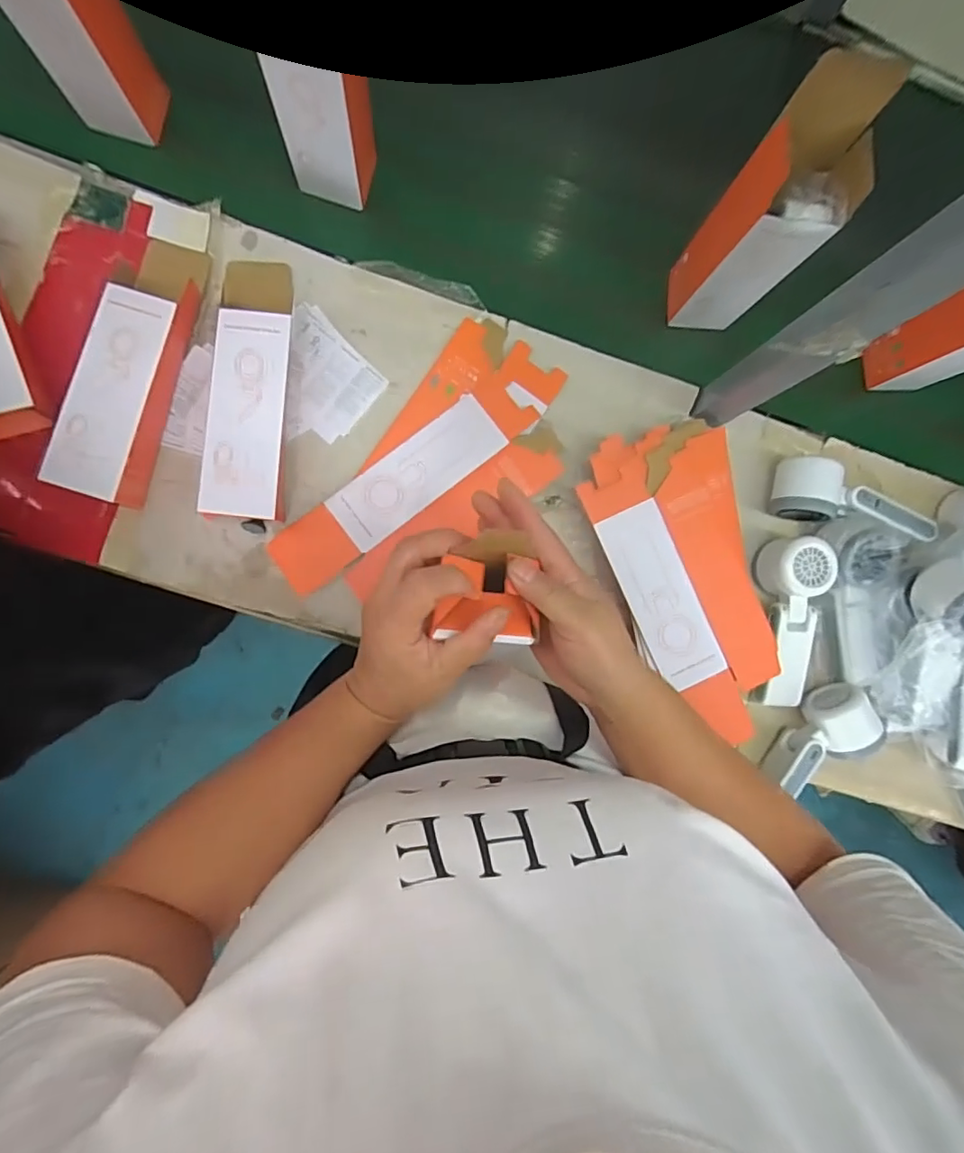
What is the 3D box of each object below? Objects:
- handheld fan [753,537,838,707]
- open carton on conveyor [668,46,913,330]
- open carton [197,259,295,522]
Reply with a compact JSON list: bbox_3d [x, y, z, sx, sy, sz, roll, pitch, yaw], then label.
[{"bbox_3d":[0.302,0.045,0.561,0.049,0.047,0.163,4,90,-5],"label":"handheld fan"},{"bbox_3d":[0.231,-0.295,0.473,0.066,0.221,0.075,0,90,-5],"label":"open carton on conveyor"},{"bbox_3d":[-0.204,-0.173,0.512,0.073,0.057,0.245,1,90,-5],"label":"open carton"}]

